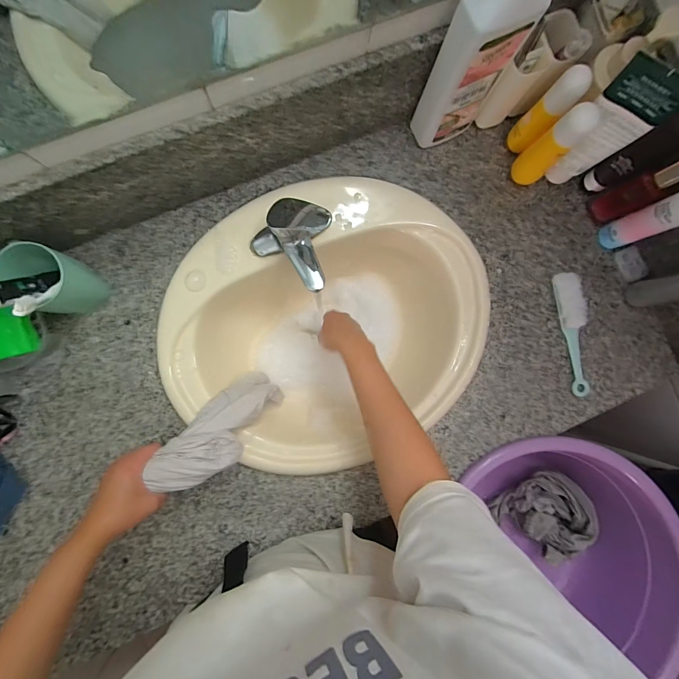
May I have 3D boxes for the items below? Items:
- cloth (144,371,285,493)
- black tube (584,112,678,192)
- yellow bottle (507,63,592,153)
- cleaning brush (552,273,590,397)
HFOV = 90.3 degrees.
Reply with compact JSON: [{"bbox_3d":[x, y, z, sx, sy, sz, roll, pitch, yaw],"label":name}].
[{"bbox_3d":[-0.172,0.131,0.511,0.087,0.058,0.224,42,47,-2],"label":"cloth"},{"bbox_3d":[0.442,-0.269,0.512,0.033,0.158,0.051,-38,91,-4],"label":"black tube"},{"bbox_3d":[0.302,-0.331,0.509,0.038,0.155,0.040,0,88,-4],"label":"yellow bottle"},{"bbox_3d":[0.395,-0.010,0.563,0.040,0.022,0.205,-6,88,-4],"label":"cleaning brush"}]

